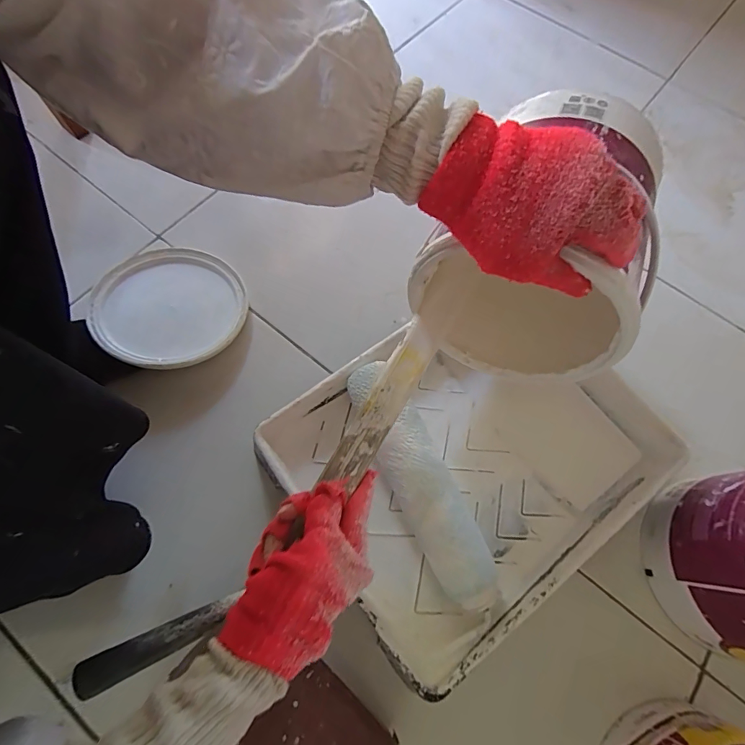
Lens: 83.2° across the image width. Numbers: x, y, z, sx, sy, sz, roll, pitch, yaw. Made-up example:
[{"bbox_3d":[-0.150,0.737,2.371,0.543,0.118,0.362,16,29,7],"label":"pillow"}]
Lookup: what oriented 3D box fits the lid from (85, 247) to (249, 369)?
[{"bbox_3d":[-0.247,-0.083,0.511,0.174,0.010,0.171,4,60,-7],"label":"lid"}]

